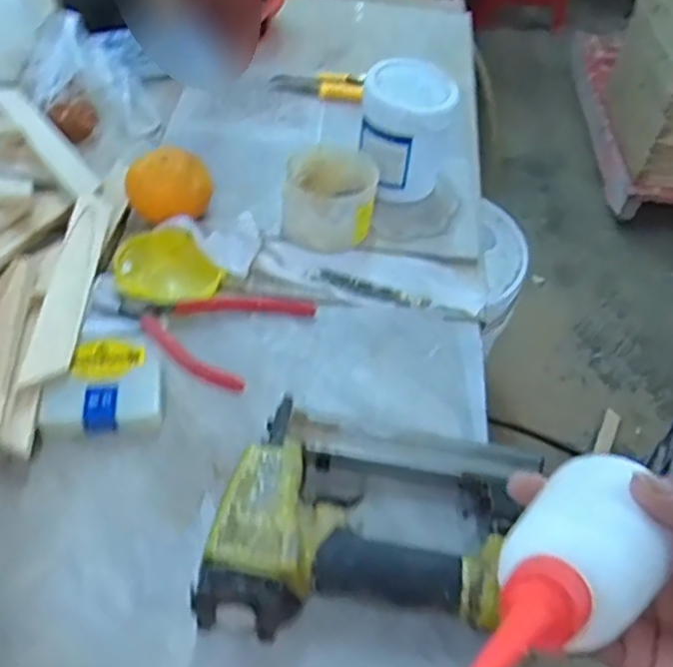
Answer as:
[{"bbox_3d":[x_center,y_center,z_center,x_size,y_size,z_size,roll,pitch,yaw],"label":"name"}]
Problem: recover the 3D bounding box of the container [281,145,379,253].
[{"bbox_3d":[-0.004,-0.113,0.591,0.074,0.063,0.088,13,47,5],"label":"container"}]

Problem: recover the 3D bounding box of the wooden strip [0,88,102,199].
[{"bbox_3d":[-0.245,-0.166,0.604,0.029,0.010,0.180,-27,56,-28],"label":"wooden strip"}]

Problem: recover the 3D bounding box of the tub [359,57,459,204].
[{"bbox_3d":[0.059,-0.172,0.623,0.077,0.108,0.080,3,47,-4],"label":"tub"}]

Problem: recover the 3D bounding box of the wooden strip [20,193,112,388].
[{"bbox_3d":[-0.188,-0.038,0.497,0.028,0.014,0.175,1,47,-6],"label":"wooden strip"}]

